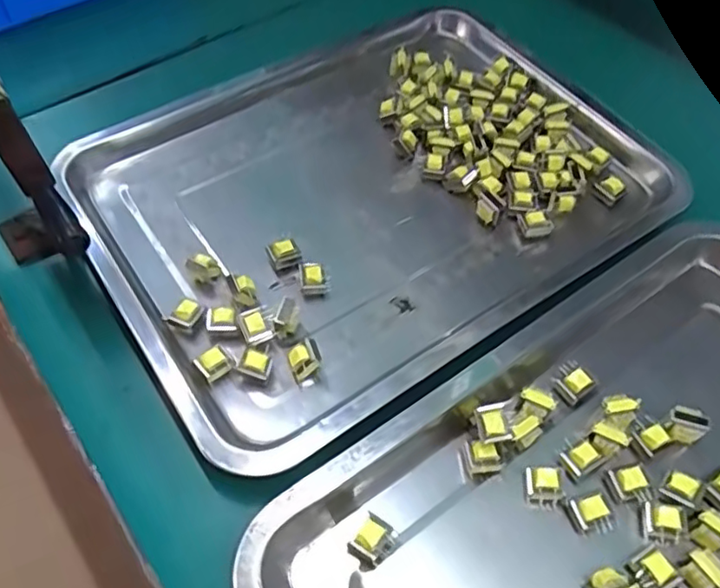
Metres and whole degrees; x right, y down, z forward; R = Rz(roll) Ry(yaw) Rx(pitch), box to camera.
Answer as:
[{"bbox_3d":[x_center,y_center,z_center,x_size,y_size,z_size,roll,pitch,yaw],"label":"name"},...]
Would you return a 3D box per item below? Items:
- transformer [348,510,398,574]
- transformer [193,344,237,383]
[{"bbox_3d":[0.007,0.127,0.311,0.019,0.016,0.025,38,65,23],"label":"transformer"},{"bbox_3d":[-0.085,0.041,0.357,0.020,0.017,0.014,-33,62,-18],"label":"transformer"}]

